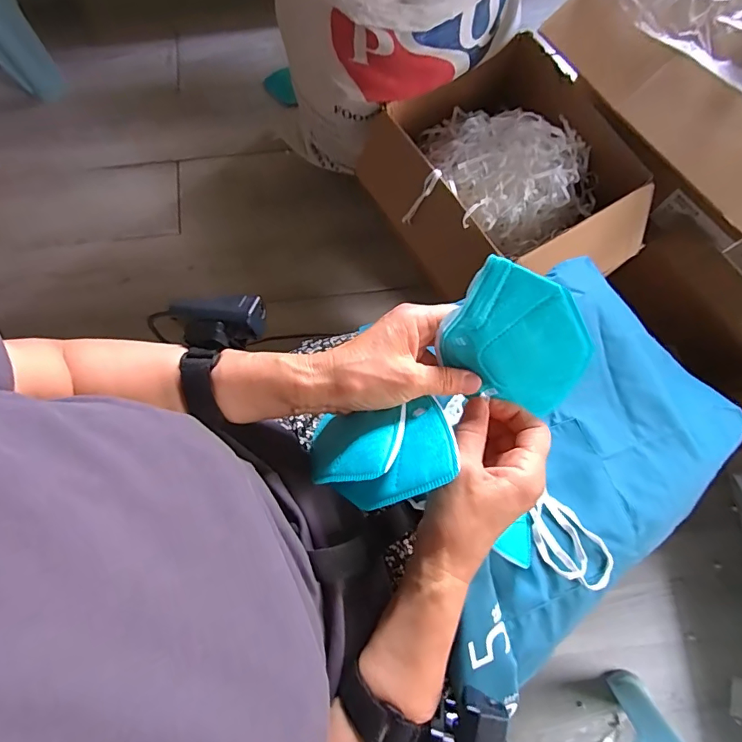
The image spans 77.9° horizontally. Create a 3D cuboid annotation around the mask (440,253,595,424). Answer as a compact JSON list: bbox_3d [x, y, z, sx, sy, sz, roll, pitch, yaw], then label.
[{"bbox_3d":[0.109,-0.021,0.333,0.111,0.017,0.092,18,116,-14],"label":"mask"}]

